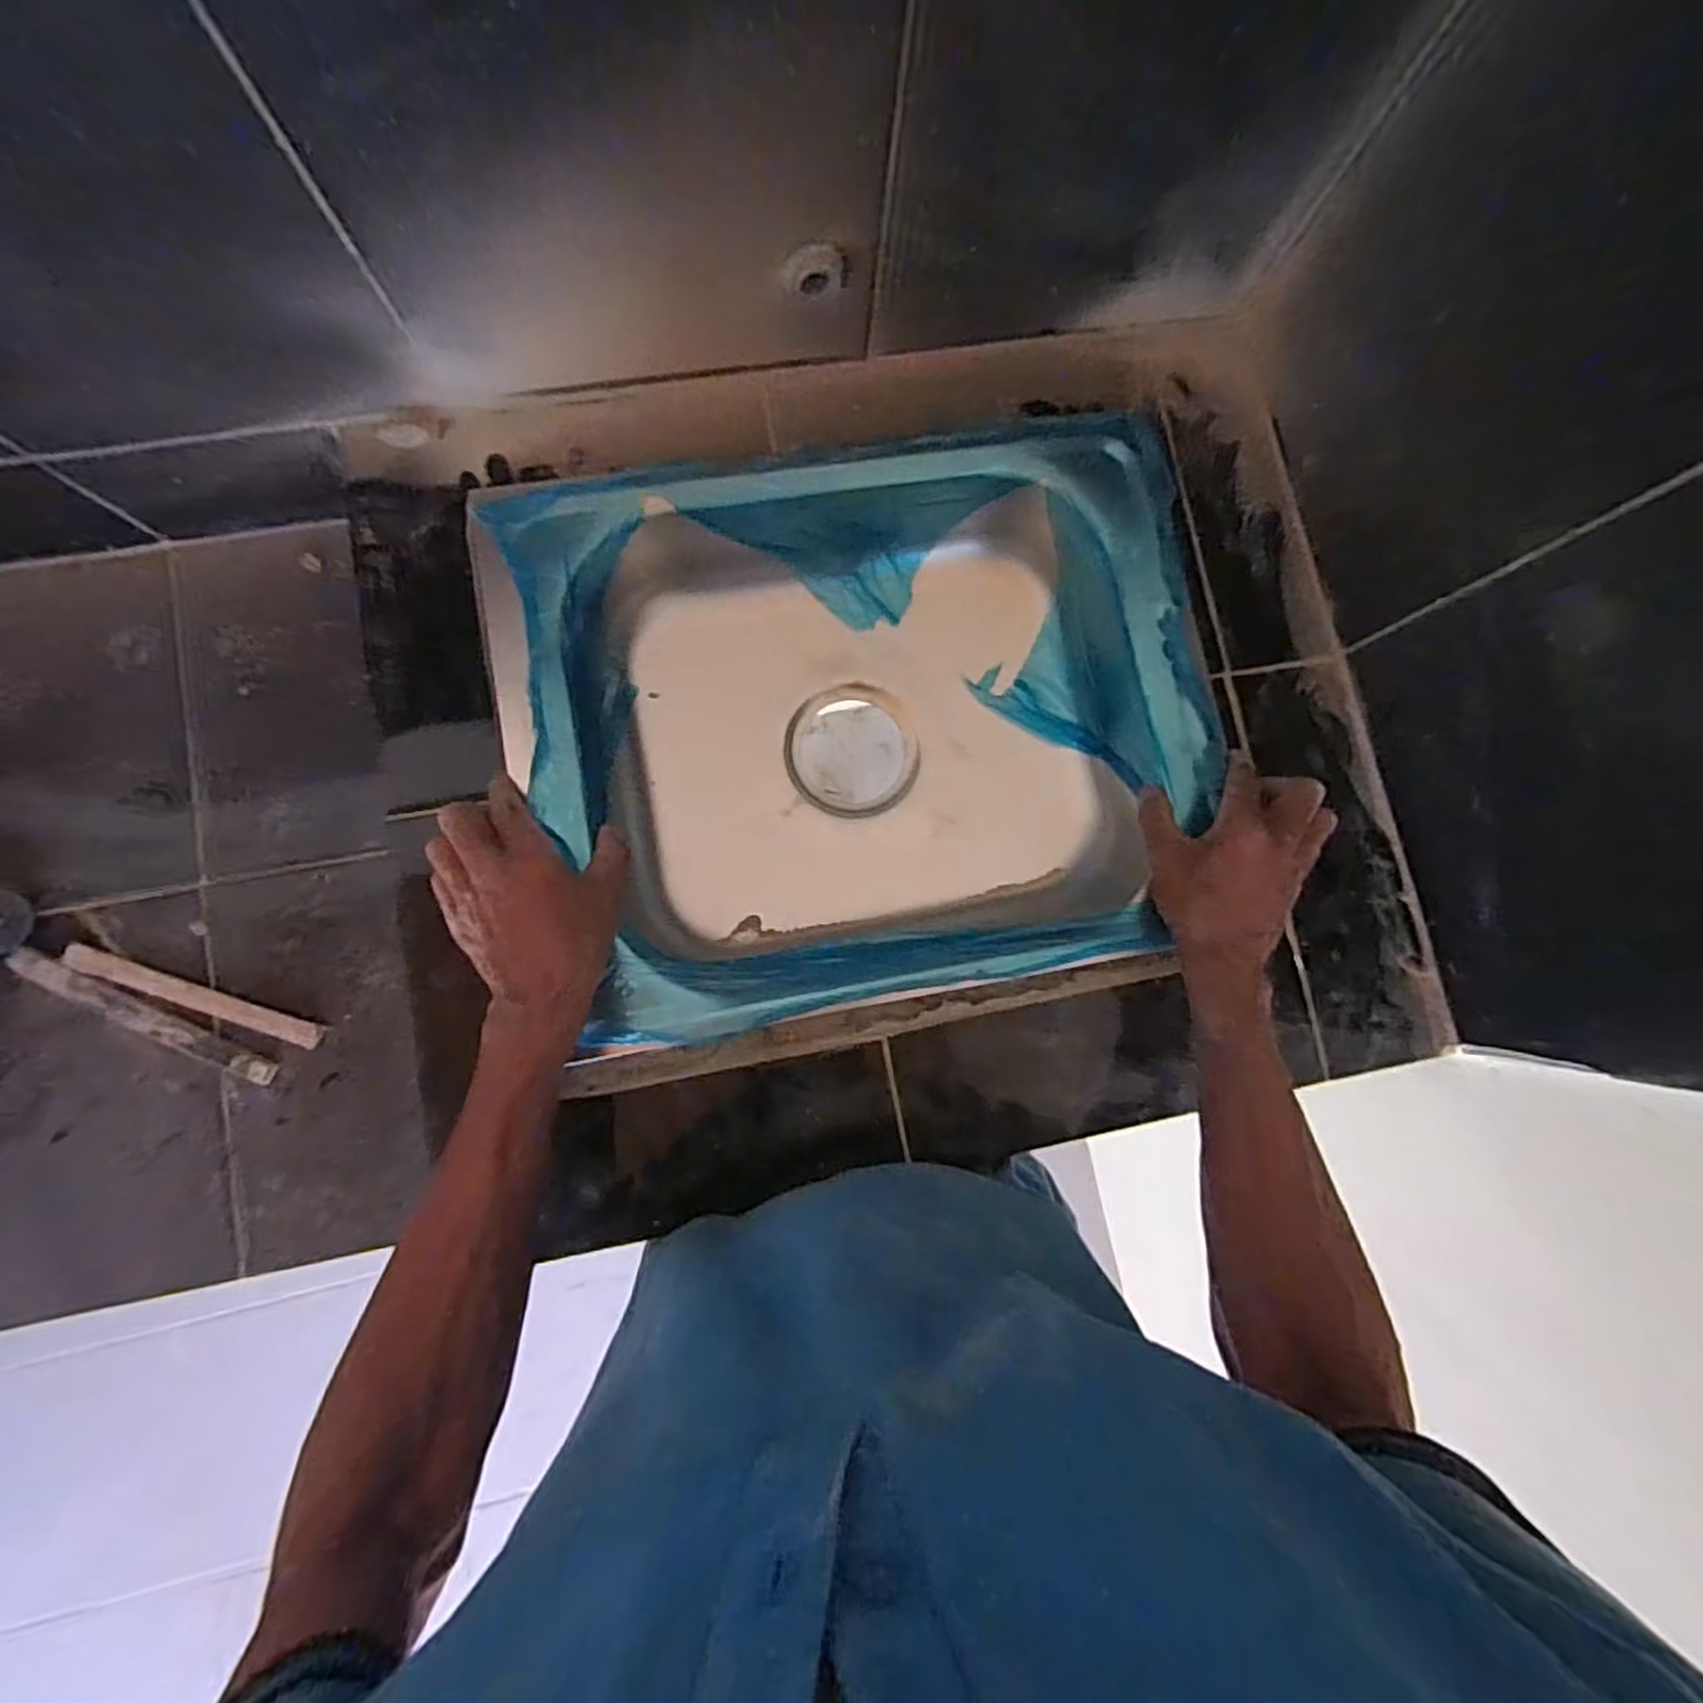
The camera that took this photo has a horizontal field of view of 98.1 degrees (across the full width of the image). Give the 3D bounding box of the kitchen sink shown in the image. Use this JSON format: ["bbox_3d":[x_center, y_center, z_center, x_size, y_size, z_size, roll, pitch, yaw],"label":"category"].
[{"bbox_3d":[0.009,-0.094,0.576,0.484,0.135,0.397,-9,84,-5],"label":"kitchen sink"}]

